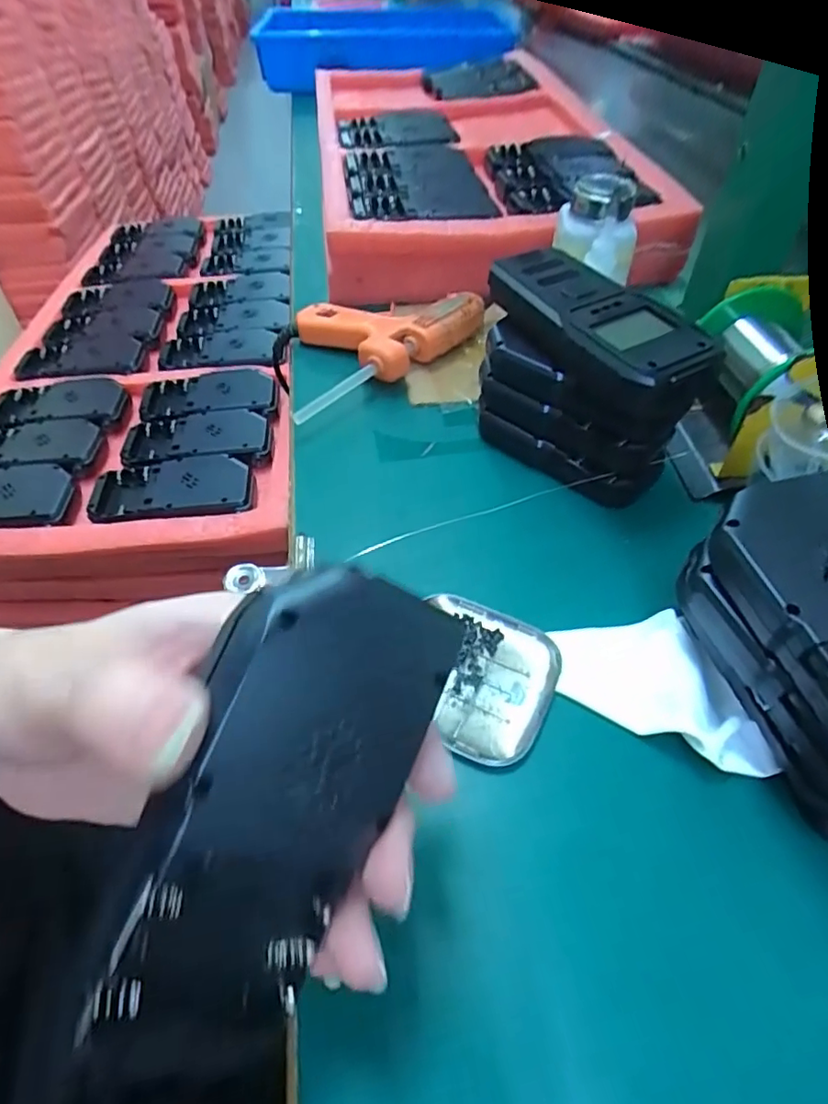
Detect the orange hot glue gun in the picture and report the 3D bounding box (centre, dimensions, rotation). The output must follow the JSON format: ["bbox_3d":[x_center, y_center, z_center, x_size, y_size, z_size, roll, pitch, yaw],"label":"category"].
[{"bbox_3d":[-0.040,-0.157,0.426,0.169,0.034,0.103,-33,56,-25],"label":"orange hot glue gun"}]

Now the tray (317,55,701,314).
[{"bbox_3d":[0.049,-0.474,0.672,0.297,0.064,0.660,-5,49,-3],"label":"tray"}]

